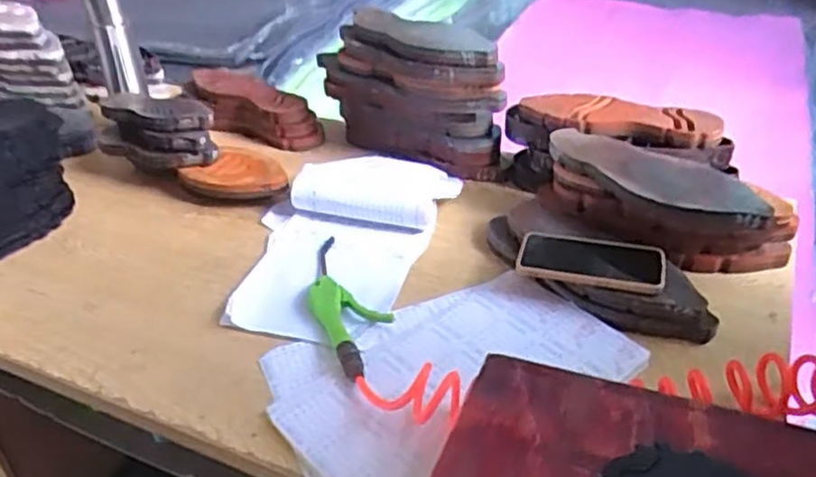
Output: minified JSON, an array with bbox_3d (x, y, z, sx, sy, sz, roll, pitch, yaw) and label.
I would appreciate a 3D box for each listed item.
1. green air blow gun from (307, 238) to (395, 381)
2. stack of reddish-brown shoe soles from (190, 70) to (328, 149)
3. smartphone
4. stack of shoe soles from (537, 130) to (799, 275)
[{"bbox_3d":[-0.076,0.071,0.820,0.074,0.022,0.252,-17,38,-19],"label":"green air blow gun"},{"bbox_3d":[-0.269,-0.223,1.212,0.277,0.092,0.078,26,43,16],"label":"stack of reddish-brown shoe soles"},{"bbox_3d":[0.209,0.025,0.810,0.161,0.014,0.085,9,37,16],"label":"smartphone"},{"bbox_3d":[0.313,-0.040,0.886,0.287,0.120,0.138,29,46,36],"label":"stack of shoe soles"}]

